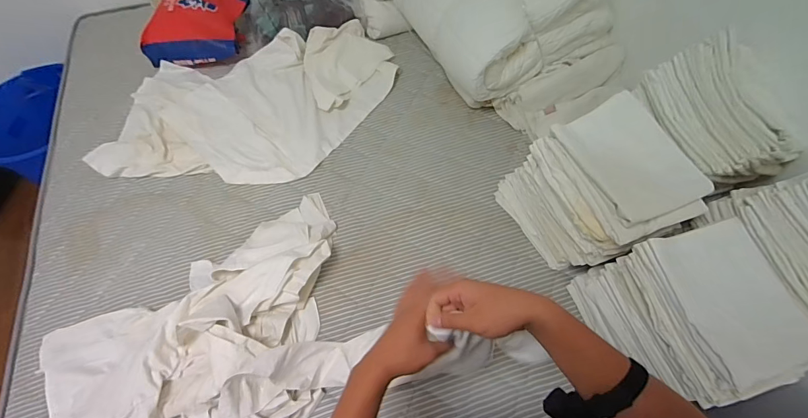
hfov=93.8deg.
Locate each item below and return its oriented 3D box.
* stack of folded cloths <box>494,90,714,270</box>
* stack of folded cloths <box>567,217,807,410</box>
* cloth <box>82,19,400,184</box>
[{"bbox_3d":[0.433,-0.041,0.910,0.211,0.365,0.348,-26,64,-14],"label":"stack of folded cloths"},{"bbox_3d":[0.573,0.202,0.769,0.239,0.327,0.307,-22,63,-12],"label":"stack of folded cloths"},{"bbox_3d":[-0.488,-0.335,1.277,0.985,0.113,0.568,-17,62,-9],"label":"cloth"}]

